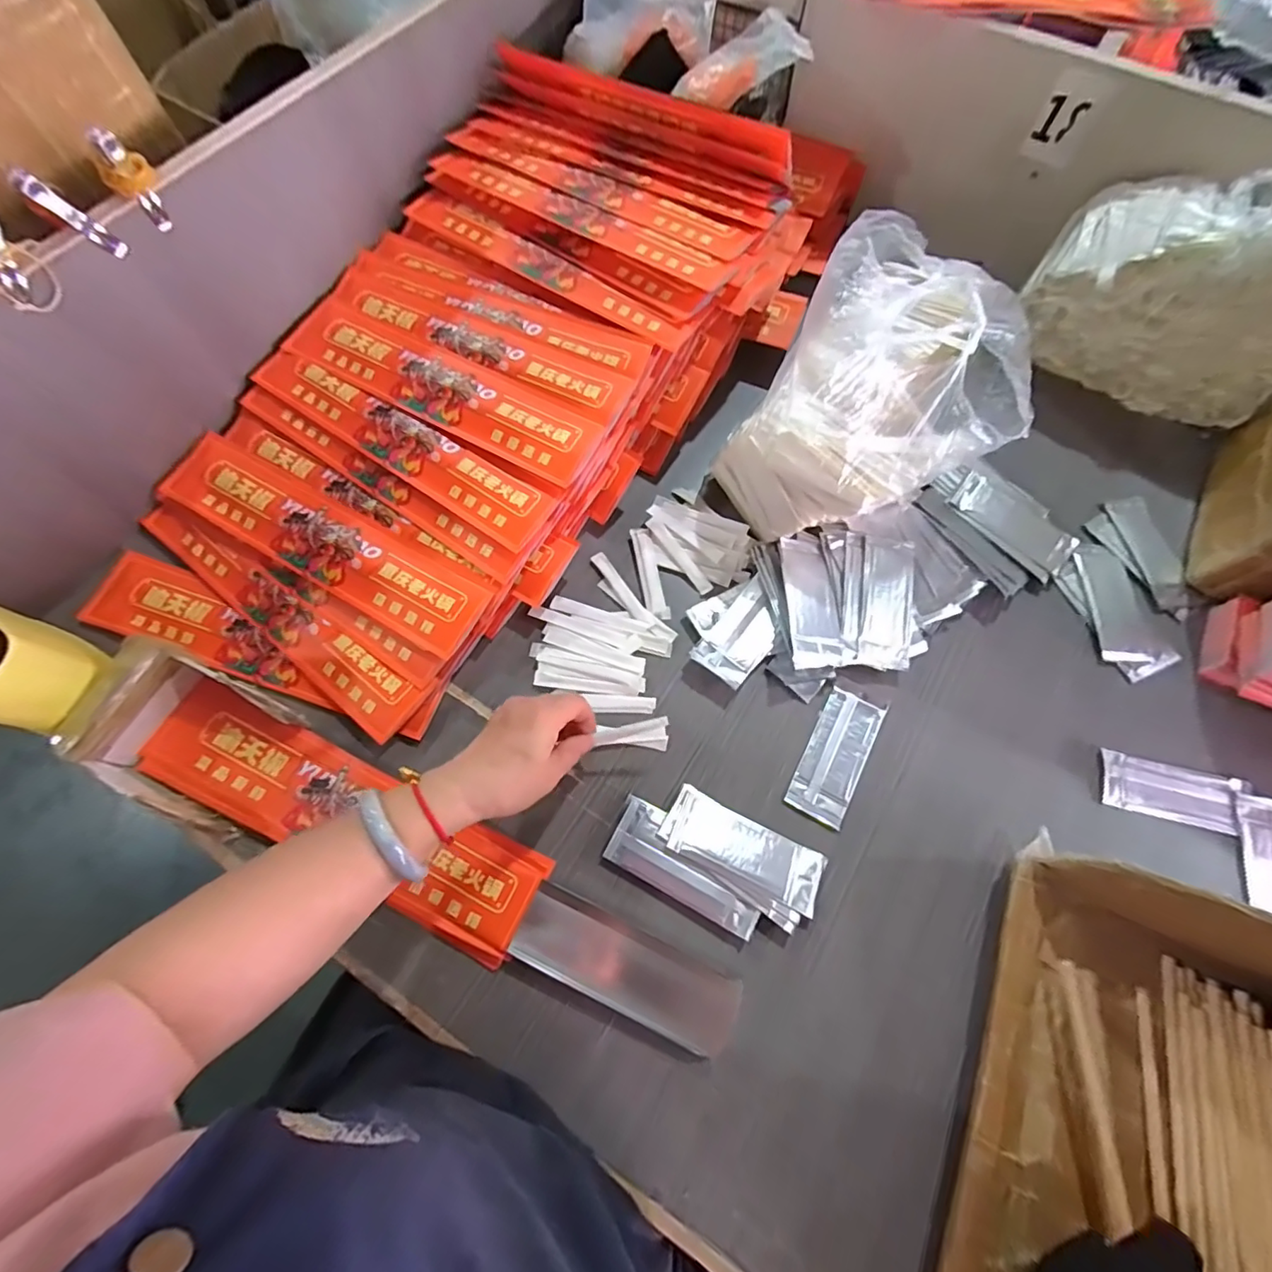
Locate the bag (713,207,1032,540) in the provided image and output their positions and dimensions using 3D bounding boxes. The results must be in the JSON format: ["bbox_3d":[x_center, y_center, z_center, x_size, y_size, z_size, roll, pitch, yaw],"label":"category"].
[{"bbox_3d":[0.216,-0.206,0.463,0.184,0.166,0.249,38,74,12],"label":"bag"}]

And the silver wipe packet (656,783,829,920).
[{"bbox_3d":[0.085,0.169,0.436,0.129,0.006,0.050,27,62,6],"label":"silver wipe packet"}]

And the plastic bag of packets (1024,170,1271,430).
[{"bbox_3d":[0.539,-0.337,0.552,0.251,0.166,0.104,30,72,10],"label":"plastic bag of packets"}]

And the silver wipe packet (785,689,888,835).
[{"bbox_3d":[0.171,0.102,0.469,0.049,0.004,0.111,28,72,9],"label":"silver wipe packet"}]

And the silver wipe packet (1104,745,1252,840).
[{"bbox_3d":[0.453,0.131,0.459,0.117,0.011,0.050,14,70,5],"label":"silver wipe packet"}]

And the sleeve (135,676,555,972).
[{"bbox_3d":[-0.236,0.141,0.438,0.341,0.027,0.083,24,71,8],"label":"sleeve"}]

